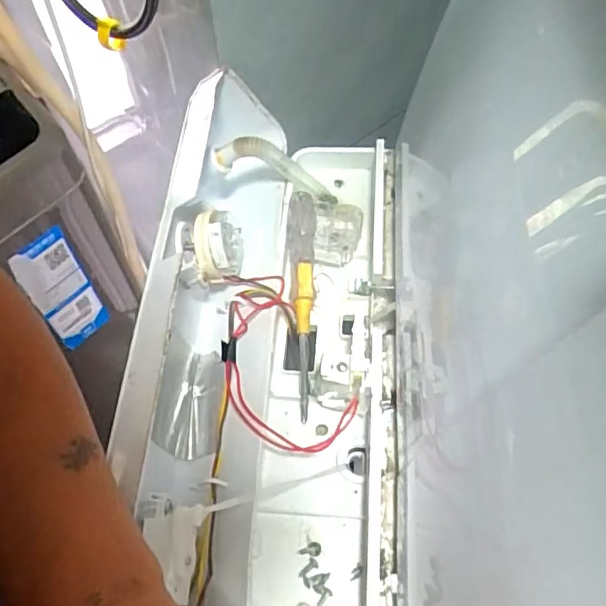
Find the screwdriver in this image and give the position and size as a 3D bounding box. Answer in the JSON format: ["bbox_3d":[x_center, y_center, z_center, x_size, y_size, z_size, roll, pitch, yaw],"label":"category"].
[{"bbox_3d":[0.000,-0.001,0.456,0.019,0.017,0.187,-1,78,1],"label":"screwdriver"}]

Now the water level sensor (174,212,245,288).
[{"bbox_3d":[-0.079,-0.045,0.473,0.054,0.057,0.058,-1,59,1],"label":"water level sensor"}]

